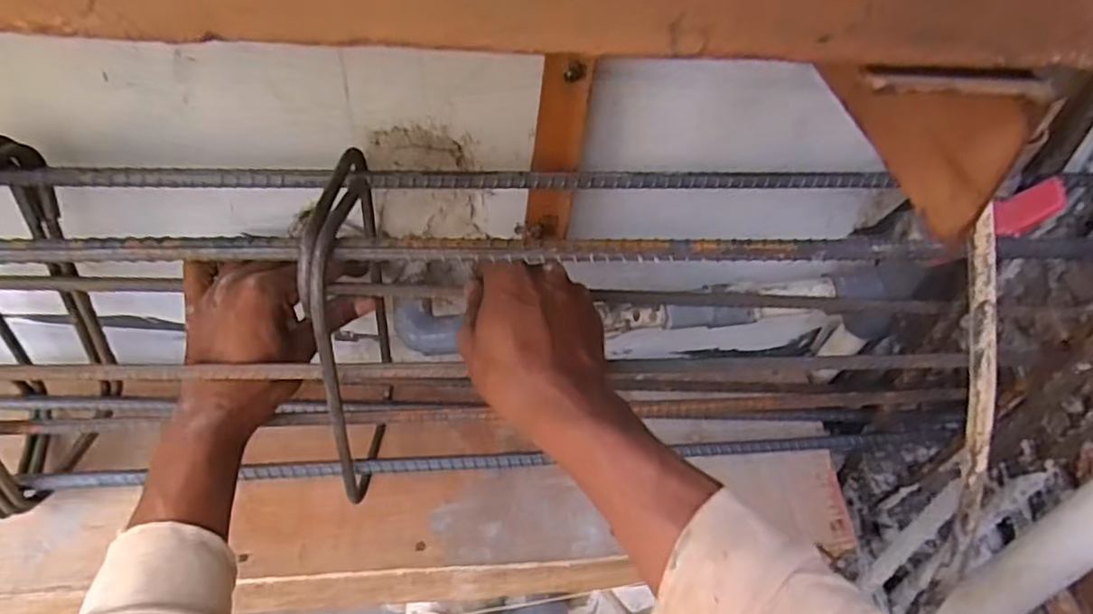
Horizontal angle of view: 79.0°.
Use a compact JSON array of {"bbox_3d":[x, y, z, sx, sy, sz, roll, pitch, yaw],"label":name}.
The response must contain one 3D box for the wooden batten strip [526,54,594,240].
[{"bbox_3d":[0.007,-0.104,0.454,0.032,0.134,0.014,1,46,-6],"label":"wooden batten strip"}]

